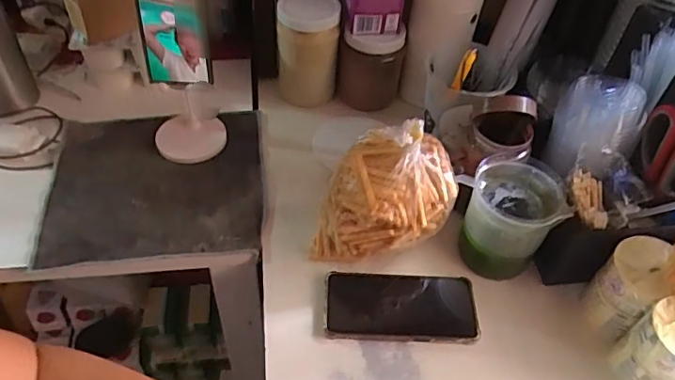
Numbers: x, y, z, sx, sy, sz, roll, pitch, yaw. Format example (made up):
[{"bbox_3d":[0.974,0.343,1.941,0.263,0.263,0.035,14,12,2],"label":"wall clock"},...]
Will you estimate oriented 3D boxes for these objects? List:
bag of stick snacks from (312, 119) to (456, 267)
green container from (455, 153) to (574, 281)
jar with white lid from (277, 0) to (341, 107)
[{"bbox_3d":[0.054,0.009,0.601,0.152,0.161,0.101,4,48,-1],"label":"bag of stick snacks"},{"bbox_3d":[0.194,0.036,0.618,0.108,0.109,0.100,-16,52,-18],"label":"green container"},{"bbox_3d":[-0.045,-0.201,0.794,0.085,0.151,0.087,1,48,-2],"label":"jar with white lid"}]

